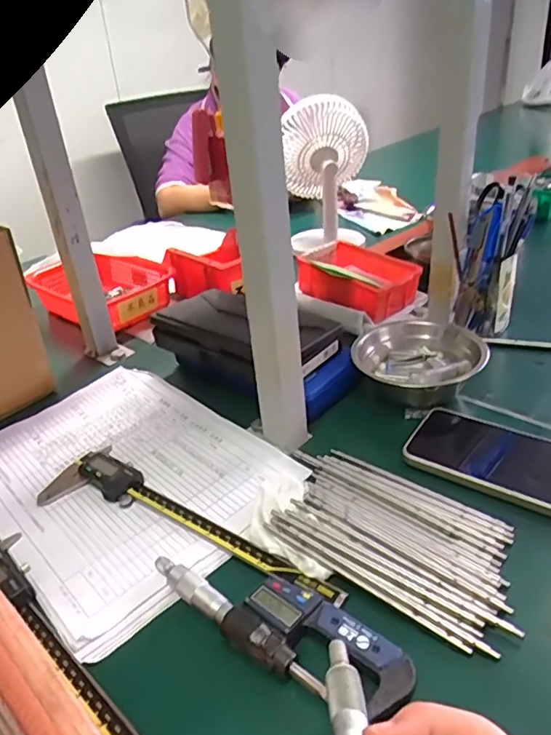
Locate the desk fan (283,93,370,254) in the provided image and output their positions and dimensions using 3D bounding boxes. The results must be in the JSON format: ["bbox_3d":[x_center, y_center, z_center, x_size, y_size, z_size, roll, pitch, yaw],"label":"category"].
[{"bbox_3d":[0.081,-0.325,0.954,0.146,0.236,0.115,-1,31,7],"label":"desk fan"}]

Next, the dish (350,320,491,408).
[{"bbox_3d":[0.148,0.000,0.580,0.117,0.054,0.109,-4,30,2],"label":"dish"}]

